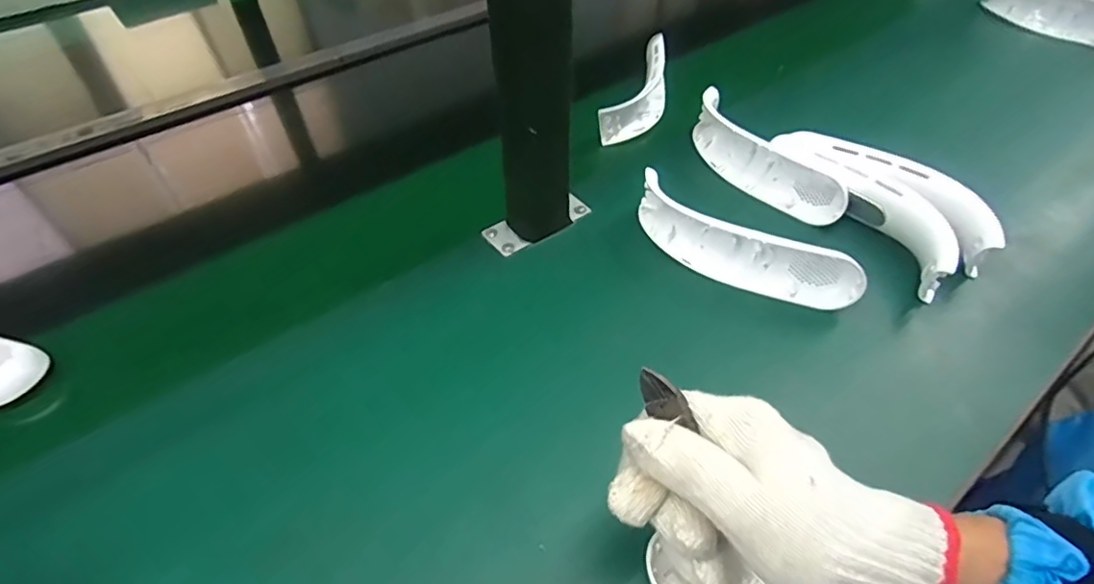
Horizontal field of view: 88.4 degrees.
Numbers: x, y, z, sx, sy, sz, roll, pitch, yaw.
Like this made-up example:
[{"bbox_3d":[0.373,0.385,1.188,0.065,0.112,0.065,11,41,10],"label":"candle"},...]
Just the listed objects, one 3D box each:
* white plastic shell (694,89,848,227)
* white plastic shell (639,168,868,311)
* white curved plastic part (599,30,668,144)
[{"bbox_3d":[0.205,-0.129,0.551,0.043,0.049,0.189,-22,53,-18],"label":"white plastic shell"},{"bbox_3d":[0.158,-0.041,0.468,0.193,0.047,0.034,33,57,25],"label":"white plastic shell"},{"bbox_3d":[0.114,-0.235,0.656,0.047,0.051,0.171,20,52,16],"label":"white curved plastic part"}]

